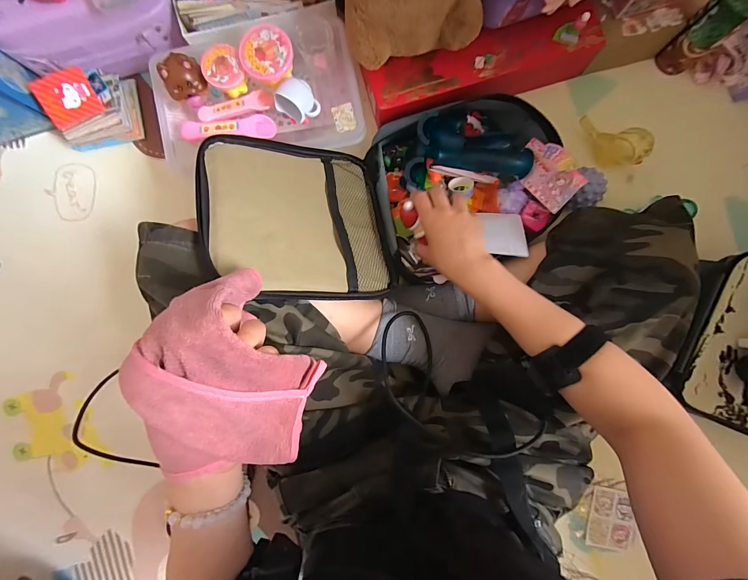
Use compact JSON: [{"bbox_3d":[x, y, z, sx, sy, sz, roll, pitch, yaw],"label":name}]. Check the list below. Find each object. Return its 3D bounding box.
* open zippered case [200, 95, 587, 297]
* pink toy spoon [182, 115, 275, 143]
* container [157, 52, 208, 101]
[{"bbox_3d":[0.026,-0.125,0.446,0.450,0.119,0.225,-16,89,-13],"label":"open zippered case"},{"bbox_3d":[-0.198,-0.220,0.466,0.121,0.021,0.029,-7,89,0],"label":"pink toy spoon"},{"bbox_3d":[-0.248,-0.280,0.440,0.048,0.031,0.046,-17,89,0],"label":"container"}]

